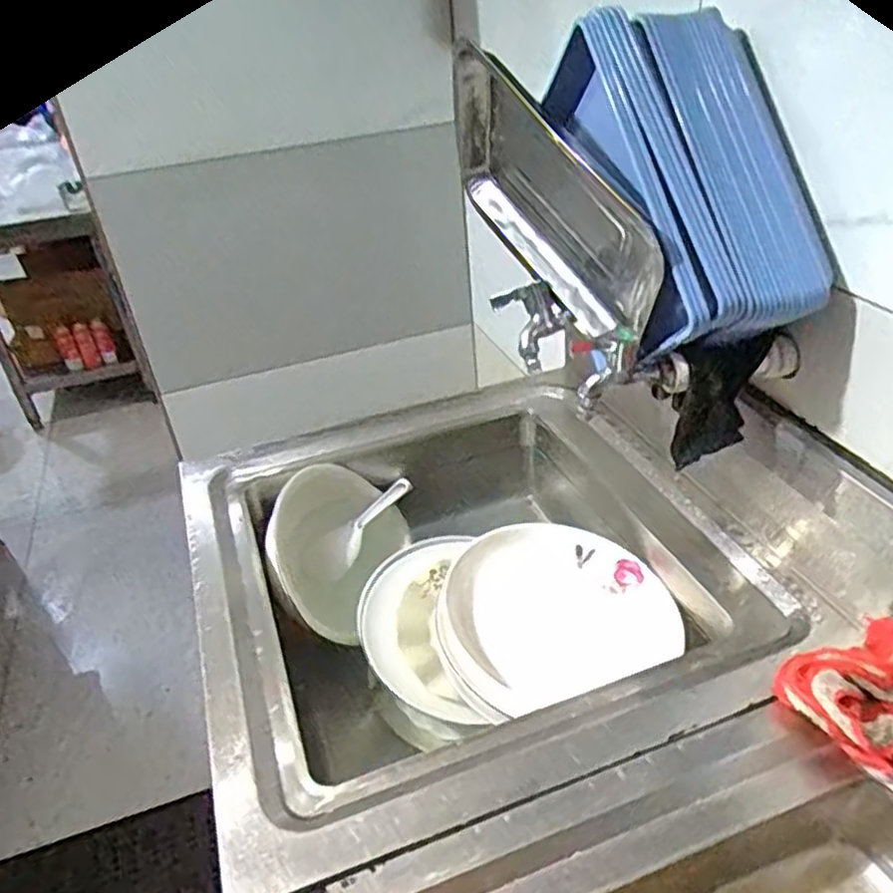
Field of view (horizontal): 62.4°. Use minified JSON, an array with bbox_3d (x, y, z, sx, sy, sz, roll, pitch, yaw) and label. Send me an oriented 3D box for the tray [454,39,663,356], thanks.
[{"bbox_3d":[0.111,-0.246,0.753,0.064,0.176,0.360,-28,63,-6],"label":"tray"}]

